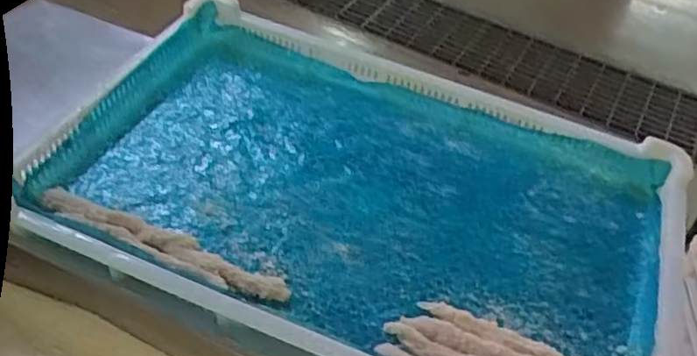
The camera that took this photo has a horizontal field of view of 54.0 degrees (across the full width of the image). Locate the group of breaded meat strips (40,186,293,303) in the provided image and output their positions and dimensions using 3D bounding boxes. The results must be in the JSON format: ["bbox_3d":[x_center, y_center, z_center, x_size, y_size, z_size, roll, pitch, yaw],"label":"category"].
[{"bbox_3d":[-0.163,0.055,0.590,0.235,0.013,0.036,21,43,13],"label":"group of breaded meat strips"}]

